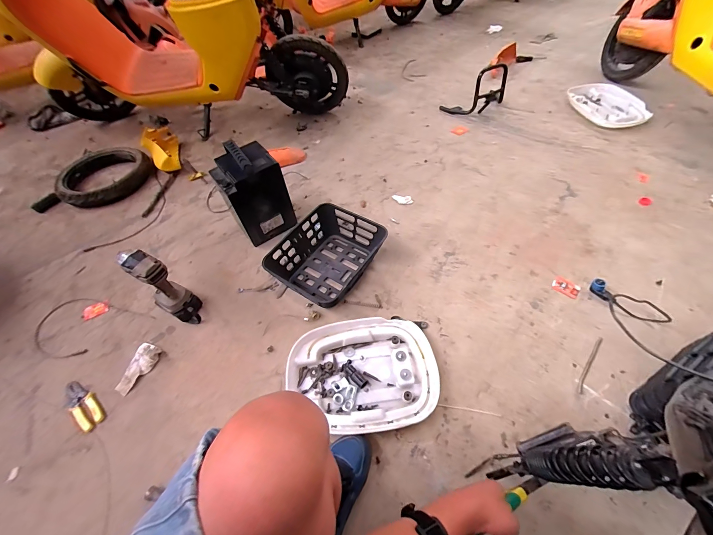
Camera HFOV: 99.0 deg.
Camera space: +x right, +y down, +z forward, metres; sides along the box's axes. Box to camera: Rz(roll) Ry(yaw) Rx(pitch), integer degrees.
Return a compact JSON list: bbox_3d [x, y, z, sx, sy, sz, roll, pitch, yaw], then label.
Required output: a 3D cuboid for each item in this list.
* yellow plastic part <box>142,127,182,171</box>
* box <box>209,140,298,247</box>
[{"bbox_3d":[-0.874,-0.540,1.374,0.123,0.100,0.326,-25,56,-14],"label":"yellow plastic part"},{"bbox_3d":[-0.341,-0.243,1.015,0.181,0.300,0.143,-33,58,-19],"label":"box"}]

